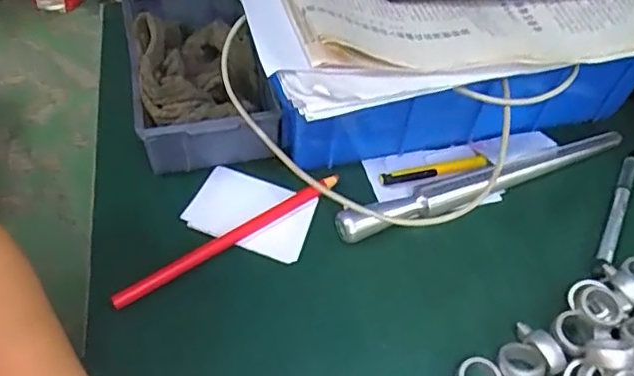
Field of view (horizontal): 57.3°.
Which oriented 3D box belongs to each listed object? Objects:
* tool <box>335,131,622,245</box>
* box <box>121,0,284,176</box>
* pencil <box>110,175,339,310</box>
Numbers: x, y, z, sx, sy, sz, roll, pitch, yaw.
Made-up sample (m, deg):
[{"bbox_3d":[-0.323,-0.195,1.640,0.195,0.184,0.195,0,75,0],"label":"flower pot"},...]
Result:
[{"bbox_3d":[0.123,-0.006,0.415,0.235,0.022,0.019,-19,57,-17],"label":"tool"},{"bbox_3d":[-0.087,-0.087,0.429,0.092,0.070,0.150,-10,55,-11],"label":"box"},{"bbox_3d":[-0.056,0.032,0.385,0.165,0.010,0.011,-28,61,-22],"label":"pencil"}]

